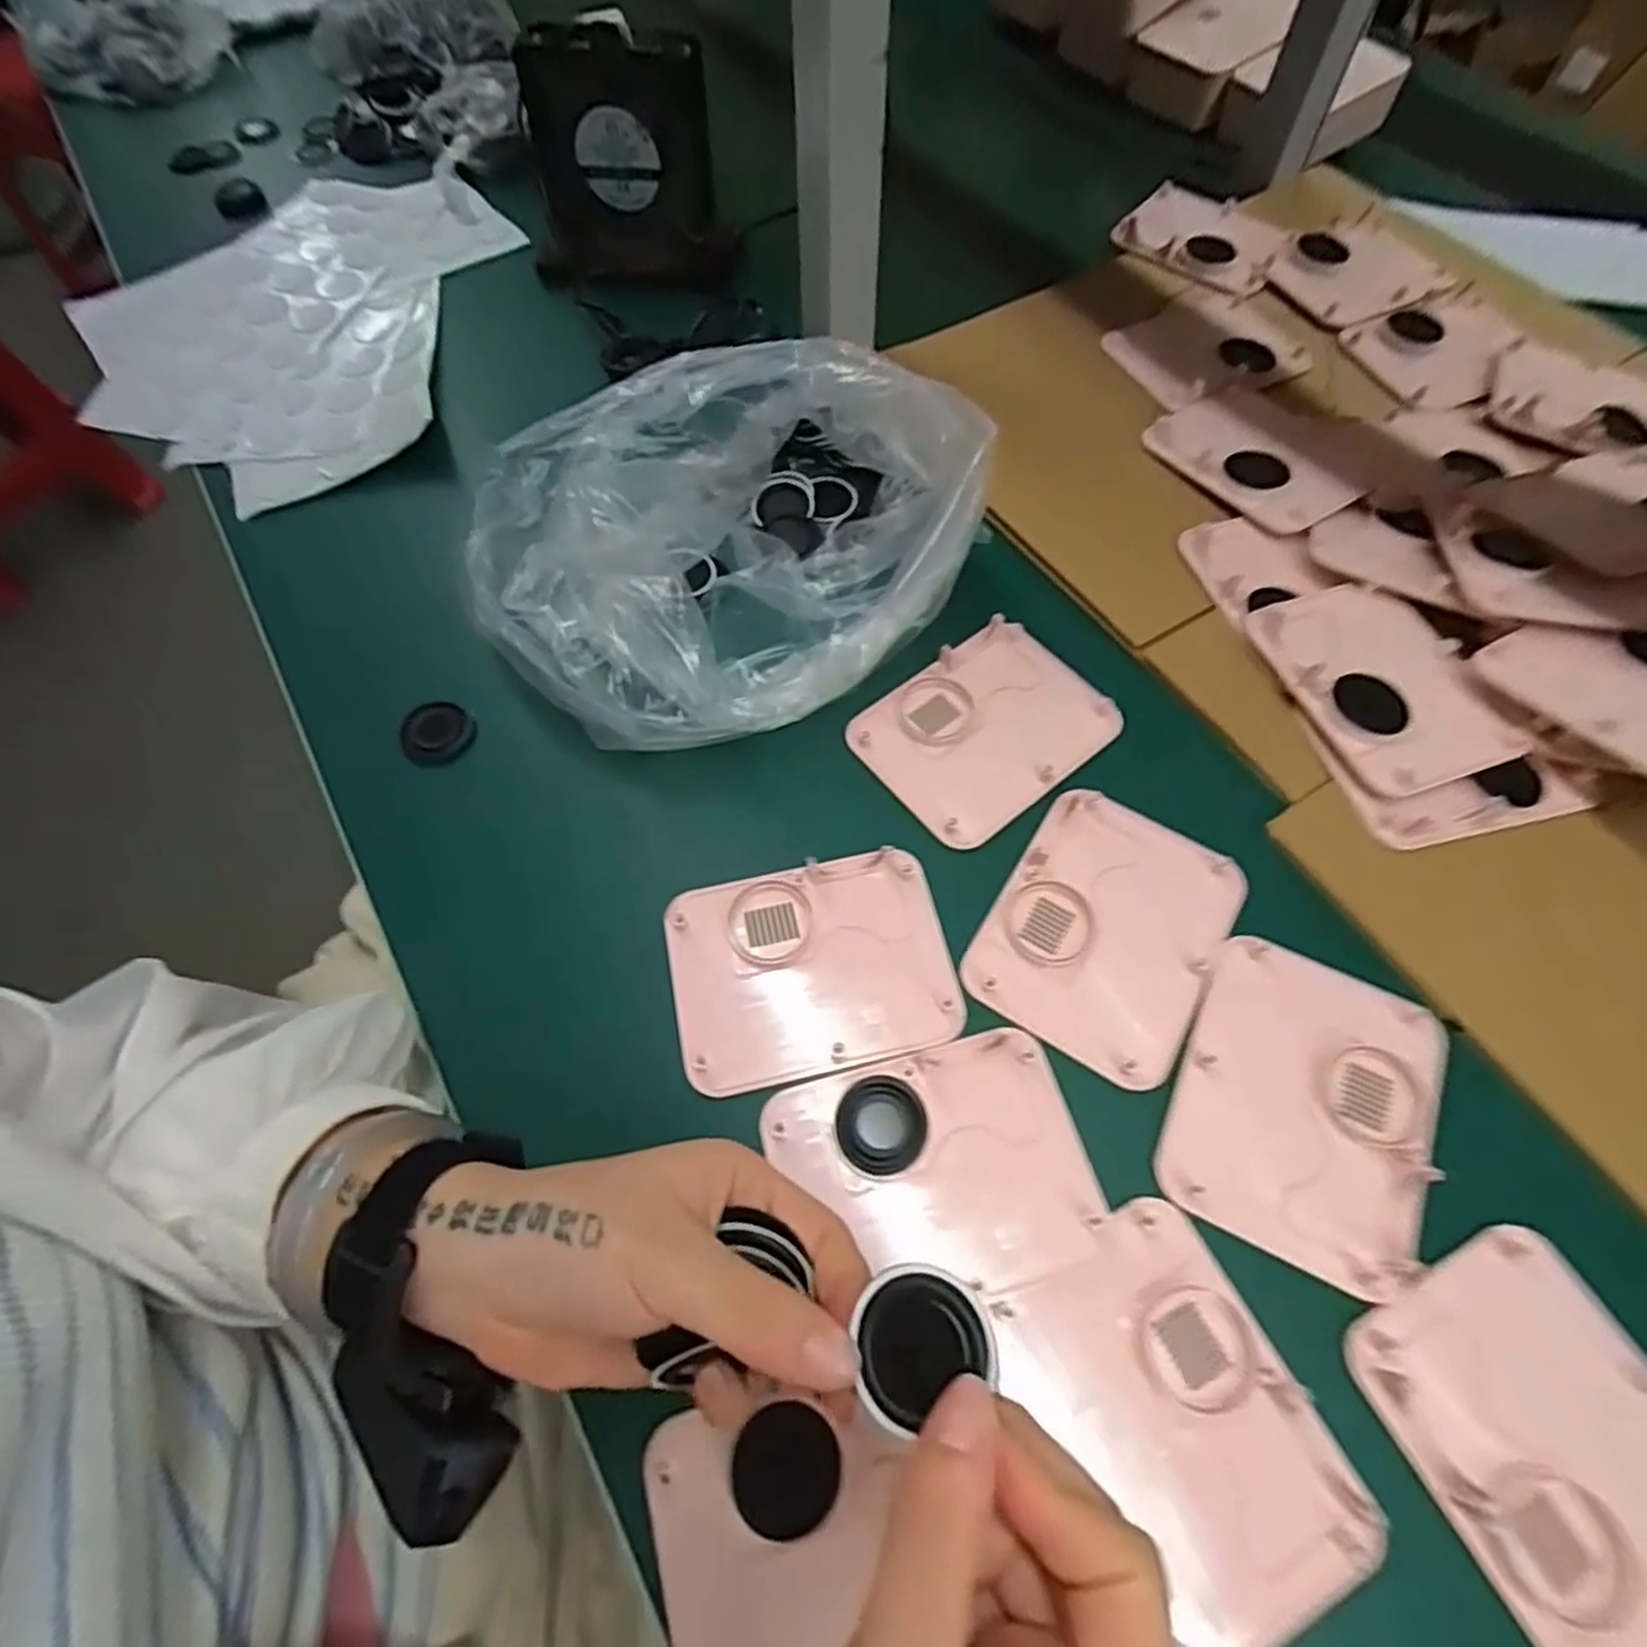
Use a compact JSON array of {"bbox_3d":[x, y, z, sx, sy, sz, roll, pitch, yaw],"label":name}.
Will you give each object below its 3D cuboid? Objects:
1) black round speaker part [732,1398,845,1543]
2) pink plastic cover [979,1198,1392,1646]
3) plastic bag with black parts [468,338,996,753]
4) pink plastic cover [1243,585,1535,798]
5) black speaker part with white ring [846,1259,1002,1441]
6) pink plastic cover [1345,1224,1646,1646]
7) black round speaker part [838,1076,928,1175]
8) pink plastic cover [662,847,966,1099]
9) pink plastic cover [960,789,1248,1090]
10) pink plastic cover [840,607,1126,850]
[{"bbox_3d":[-0.012,0.230,0.280,0.037,0.011,0.036,0,63,1],"label":"black round speaker part"},{"bbox_3d":[0.128,0.214,0.281,0.089,0.009,0.125,-27,66,-12],"label":"pink plastic cover"},{"bbox_3d":[-0.058,-0.156,0.412,0.258,0.109,0.216,-16,64,-7],"label":"plastic bag with black parts"},{"bbox_3d":[0.296,-0.077,0.415,0.088,0.014,0.123,-16,65,-5],"label":"pink plastic cover"},{"bbox_3d":[0.023,0.132,0.203,0.037,0.005,0.029,-34,59,2],"label":"black speaker part with white ring"},{"bbox_3d":[0.262,0.222,0.274,0.094,0.009,0.123,-26,65,-12],"label":"pink plastic cover"},{"bbox_3d":[0.025,0.127,0.330,0.037,0.005,0.037,0,63,1],"label":"black round speaker part"},{"bbox_3d":[-0.006,0.065,0.365,0.126,0.007,0.097,-12,63,-5],"label":"pink plastic cover"},{"bbox_3d":[0.134,0.048,0.370,0.096,0.007,0.123,29,67,15],"label":"pink plastic cover"},{"bbox_3d":[0.087,-0.051,0.423,0.127,0.010,0.096,-37,68,-16],"label":"pink plastic cover"}]

